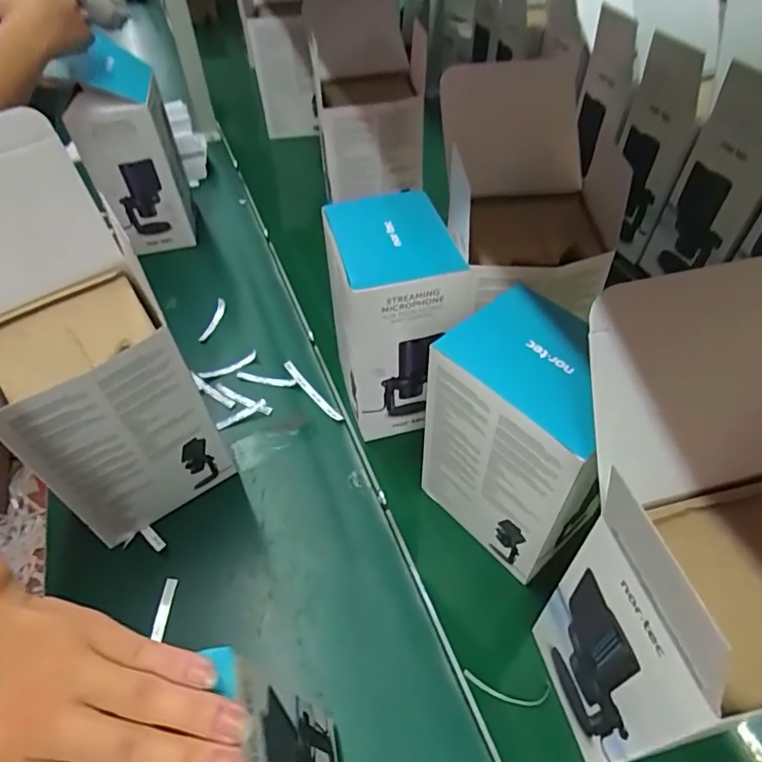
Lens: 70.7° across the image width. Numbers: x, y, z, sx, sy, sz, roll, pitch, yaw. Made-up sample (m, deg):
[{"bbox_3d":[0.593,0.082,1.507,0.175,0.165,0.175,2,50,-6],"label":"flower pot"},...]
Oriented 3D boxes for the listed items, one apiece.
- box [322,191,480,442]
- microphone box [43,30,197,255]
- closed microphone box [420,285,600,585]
[{"bbox_3d":[0.014,-0.062,0.617,0.126,0.241,0.151,-17,50,-14],"label":"box"},{"bbox_3d":[-0.392,-0.355,0.872,0.113,0.292,0.152,-10,48,-8],"label":"microphone box"},{"bbox_3d":[0.123,0.058,0.496,0.097,0.240,0.152,-35,56,-27],"label":"closed microphone box"}]

